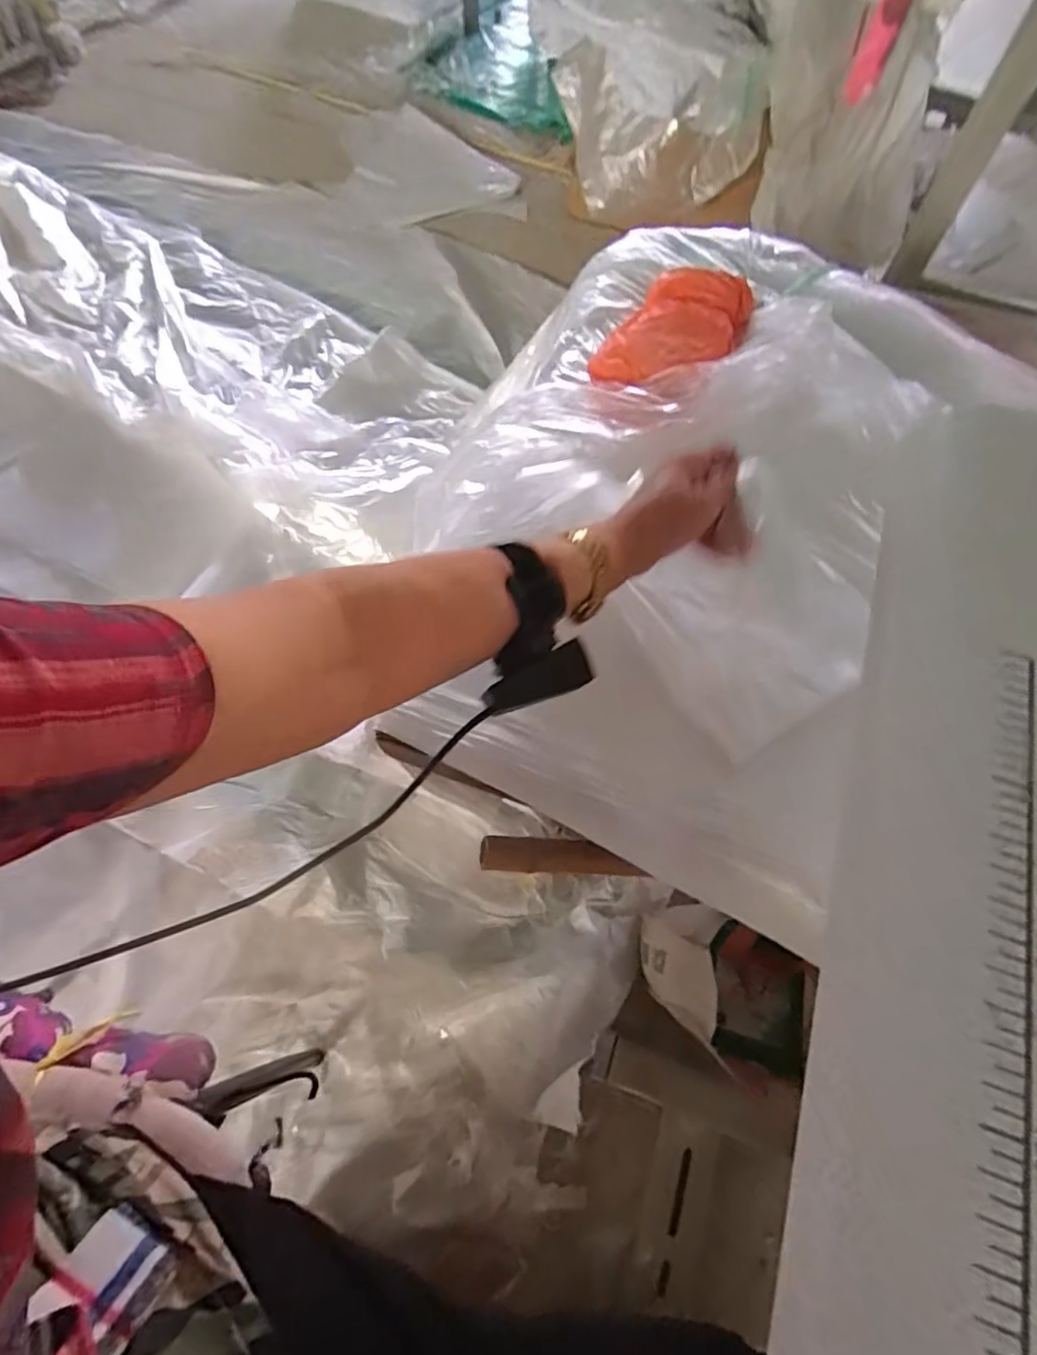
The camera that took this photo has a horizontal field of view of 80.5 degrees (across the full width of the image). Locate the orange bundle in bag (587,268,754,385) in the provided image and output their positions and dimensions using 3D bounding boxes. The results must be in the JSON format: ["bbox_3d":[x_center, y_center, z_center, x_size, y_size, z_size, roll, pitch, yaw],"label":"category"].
[{"bbox_3d":[0.177,-0.368,0.661,0.129,0.046,0.225,33,69,14],"label":"orange bundle in bag"}]

